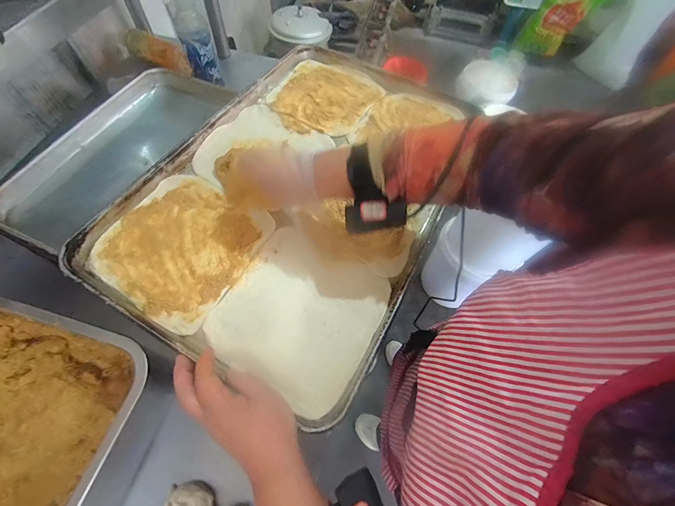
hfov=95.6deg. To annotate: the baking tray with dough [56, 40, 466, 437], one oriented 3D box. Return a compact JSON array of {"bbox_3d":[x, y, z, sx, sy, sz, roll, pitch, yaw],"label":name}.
[{"bbox_3d":[-0.040,-0.123,0.482,0.403,0.027,0.594,27,63,11],"label":"baking tray with dough"}]

